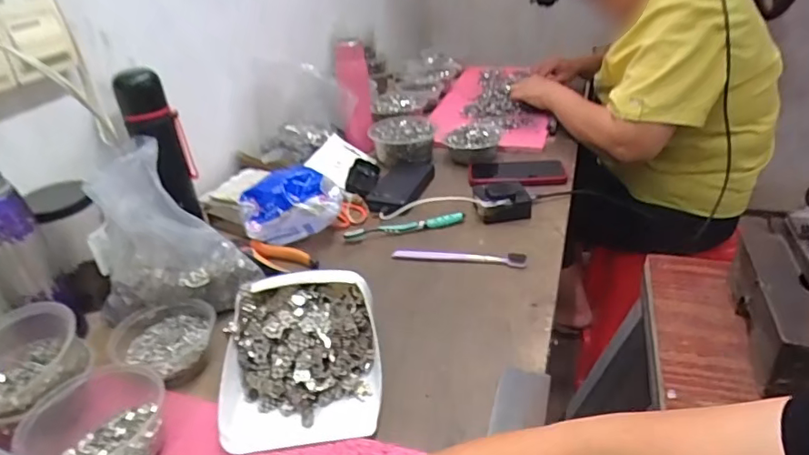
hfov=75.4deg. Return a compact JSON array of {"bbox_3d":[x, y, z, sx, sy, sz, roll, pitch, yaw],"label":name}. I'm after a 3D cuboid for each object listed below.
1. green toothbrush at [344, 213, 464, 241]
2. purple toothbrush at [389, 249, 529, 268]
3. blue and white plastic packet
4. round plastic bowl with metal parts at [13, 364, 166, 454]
[{"bbox_3d":[-0.002,-0.004,0.795,0.180,0.022,0.022,-11,31,-9],"label":"green toothbrush"},{"bbox_3d":[0.073,0.039,0.718,0.182,0.012,0.022,1,31,11],"label":"purple toothbrush"},{"bbox_3d":[-0.164,-0.033,0.767,0.145,0.084,0.070,-11,31,-10],"label":"blue and white plastic packet"},{"bbox_3d":[-0.279,0.177,0.481,0.133,0.047,0.109,14,35,27],"label":"round plastic bowl with metal parts"}]

